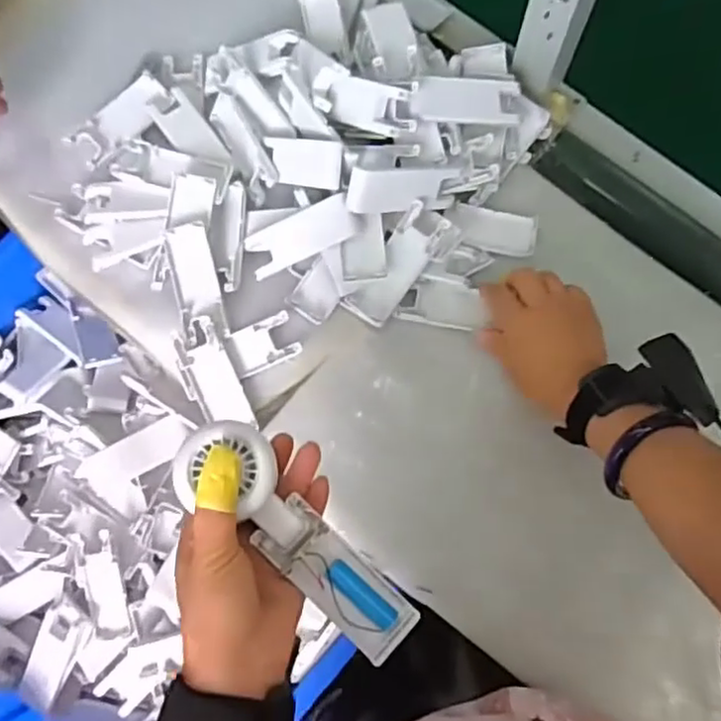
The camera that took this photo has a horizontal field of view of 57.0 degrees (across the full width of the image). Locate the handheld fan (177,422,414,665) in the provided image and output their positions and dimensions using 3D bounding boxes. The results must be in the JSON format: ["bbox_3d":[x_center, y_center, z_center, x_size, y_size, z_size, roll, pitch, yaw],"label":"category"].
[{"bbox_3d":[-0.038,0.105,0.390,0.050,0.025,0.170,-43,99,-9],"label":"handheld fan"}]

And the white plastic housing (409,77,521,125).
[{"bbox_3d":[0.092,-0.226,0.577,0.096,0.007,0.038,-1,90,-8],"label":"white plastic housing"}]

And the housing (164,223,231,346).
[{"bbox_3d":[-0.143,-0.068,0.578,0.040,0.013,0.104,-14,77,-3],"label":"housing"}]

